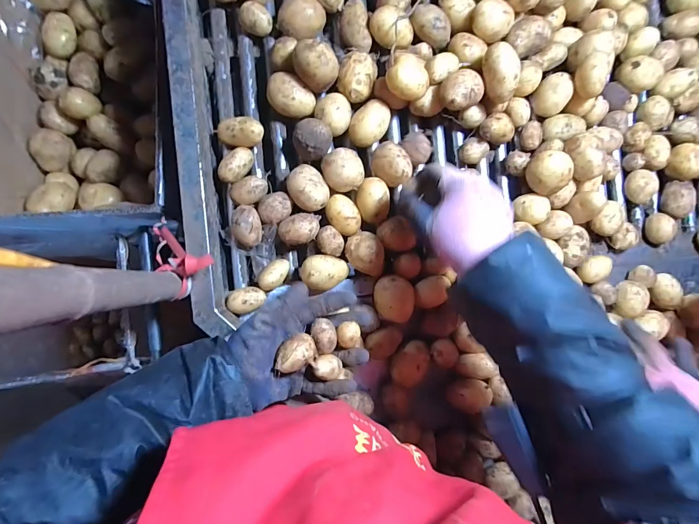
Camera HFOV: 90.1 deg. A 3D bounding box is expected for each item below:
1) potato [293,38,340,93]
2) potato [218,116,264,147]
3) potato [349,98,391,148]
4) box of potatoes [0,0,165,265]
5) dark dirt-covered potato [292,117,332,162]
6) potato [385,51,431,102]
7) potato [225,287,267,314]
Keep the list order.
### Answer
[{"bbox_3d":[-0.040,-0.230,0.407,0.051,0.038,0.040,42,81,-3],"label":"potato"},{"bbox_3d":[-0.132,-0.155,0.425,0.052,0.034,0.030,5,85,-7],"label":"potato"},{"bbox_3d":[0.024,-0.174,0.449,0.043,0.042,0.057,29,82,-4],"label":"potato"},{"bbox_3d":[-0.388,-0.232,0.481,0.200,0.178,0.434,-2,85,-8],"label":"box of potatoes"},{"bbox_3d":[-0.045,-0.148,0.430,0.041,0.053,0.041,1,85,-8],"label":"dark dirt-covered potato"},{"bbox_3d":[0.070,-0.219,0.421,0.051,0.042,0.042,22,83,-5],"label":"potato"},{"bbox_3d":[-0.125,0.046,0.425,0.043,0.030,0.028,-15,87,-9],"label":"potato"}]

